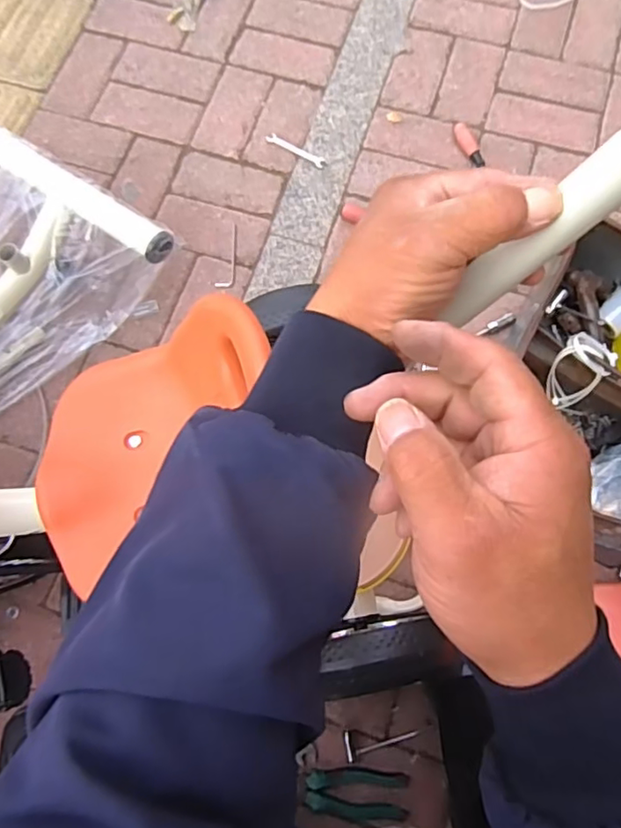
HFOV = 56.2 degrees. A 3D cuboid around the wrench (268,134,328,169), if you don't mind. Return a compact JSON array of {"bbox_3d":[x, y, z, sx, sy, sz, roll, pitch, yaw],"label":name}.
[{"bbox_3d":[-0.026,-0.483,1.068,0.119,0.012,0.022,28,75,8],"label":"wrench"}]

